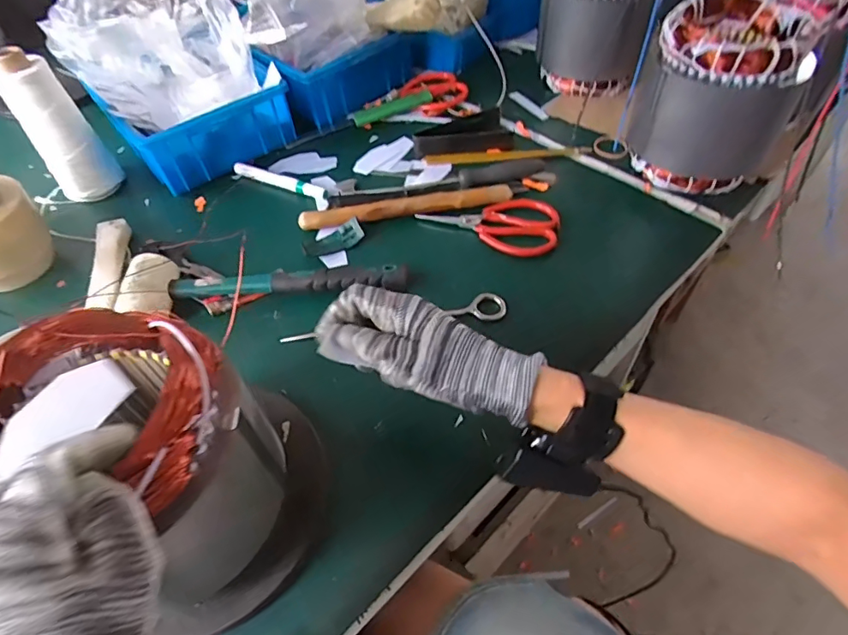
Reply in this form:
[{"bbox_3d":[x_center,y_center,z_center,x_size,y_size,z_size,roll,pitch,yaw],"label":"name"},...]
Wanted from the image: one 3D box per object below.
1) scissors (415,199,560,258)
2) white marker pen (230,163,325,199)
[{"bbox_3d":[0.072,-0.107,0.574,0.156,0.018,0.067,6,52,9],"label":"scissors"},{"bbox_3d":[-0.186,-0.176,0.656,0.140,0.014,0.016,20,56,19],"label":"white marker pen"}]

